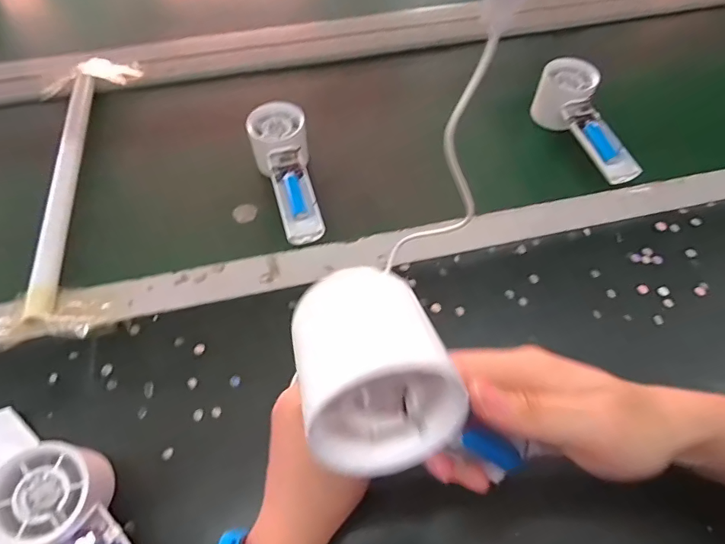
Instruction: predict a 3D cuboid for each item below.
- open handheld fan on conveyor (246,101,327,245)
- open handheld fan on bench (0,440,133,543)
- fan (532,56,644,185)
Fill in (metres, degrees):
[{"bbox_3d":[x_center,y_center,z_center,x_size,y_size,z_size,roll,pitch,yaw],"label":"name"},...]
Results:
[{"bbox_3d":[-0.074,-0.097,0.455,0.057,0.047,0.155,-13,58,-7],"label":"open handheld fan on conveyor"},{"bbox_3d":[-0.167,0.180,0.293,0.053,0.049,0.157,-36,85,-21],"label":"open handheld fan on bench"},{"bbox_3d":[0.248,-0.163,0.497,0.054,0.050,0.159,-20,59,-11],"label":"fan"}]

